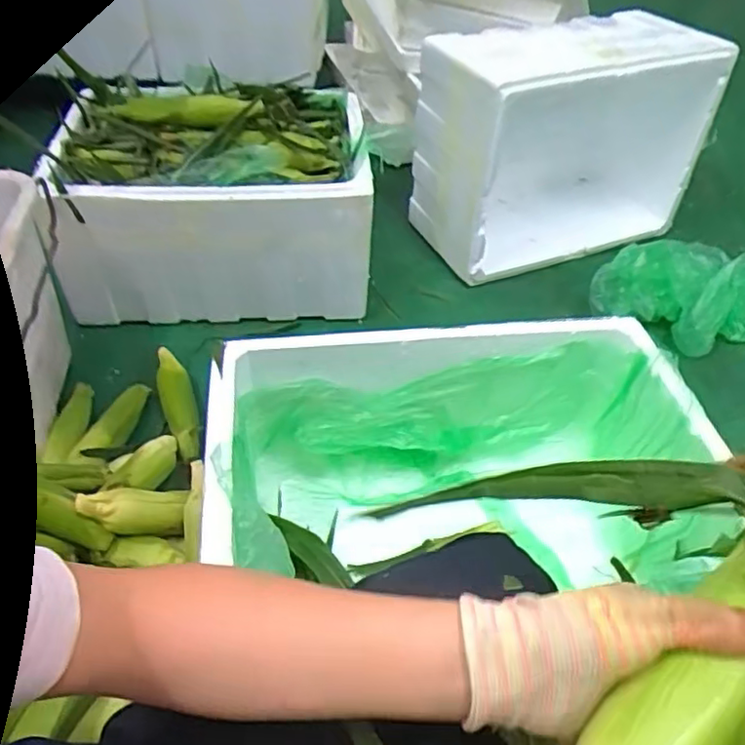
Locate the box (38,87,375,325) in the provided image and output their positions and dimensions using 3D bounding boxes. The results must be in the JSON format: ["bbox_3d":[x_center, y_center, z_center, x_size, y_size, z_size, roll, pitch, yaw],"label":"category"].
[{"bbox_3d":[-0.297,-0.344,1.273,0.554,0.322,0.376,-4,46,-6],"label":"box"}]

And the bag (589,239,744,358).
[{"bbox_3d":[0.662,-0.148,1.333,0.366,0.145,0.257,26,50,22],"label":"bag"}]

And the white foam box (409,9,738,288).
[{"bbox_3d":[0.409,-0.507,1.422,0.586,0.429,0.300,-17,49,-18],"label":"white foam box"}]

